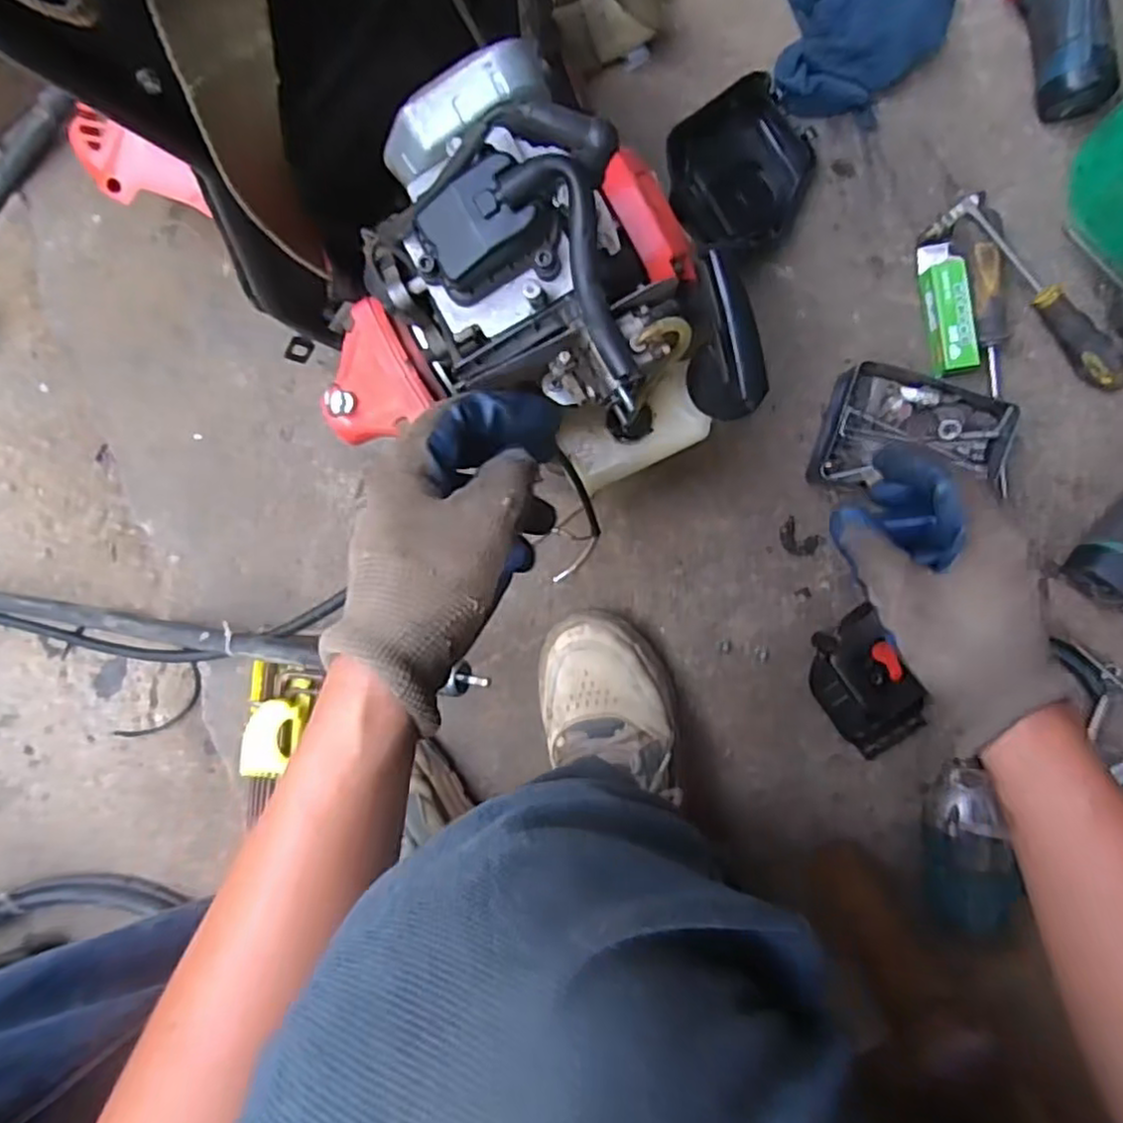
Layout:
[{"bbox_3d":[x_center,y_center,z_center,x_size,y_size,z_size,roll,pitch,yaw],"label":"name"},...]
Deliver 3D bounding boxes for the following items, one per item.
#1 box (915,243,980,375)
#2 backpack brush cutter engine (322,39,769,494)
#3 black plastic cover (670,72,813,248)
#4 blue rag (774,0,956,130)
[{"bbox_3d":[0.312,-0.206,0.563,0.031,0.024,0.108,-12,89,3],"label":"box"},{"bbox_3d":[-0.030,-0.125,0.368,0.220,0.162,0.173,-22,89,2],"label":"backpack brush cutter engine"},{"bbox_3d":[0.143,-0.318,0.561,0.108,0.047,0.130,26,91,2],"label":"black plastic cover"},{"bbox_3d":[0.241,-0.428,0.544,0.129,0.058,0.139,7,90,3],"label":"blue rag"}]

